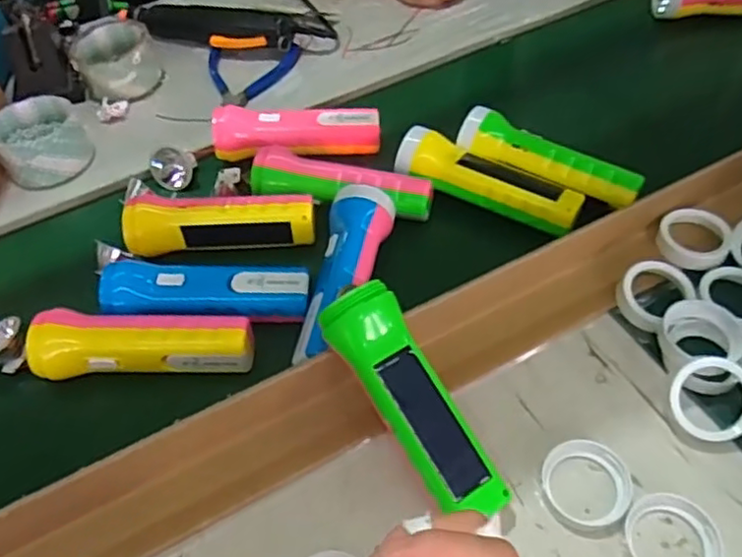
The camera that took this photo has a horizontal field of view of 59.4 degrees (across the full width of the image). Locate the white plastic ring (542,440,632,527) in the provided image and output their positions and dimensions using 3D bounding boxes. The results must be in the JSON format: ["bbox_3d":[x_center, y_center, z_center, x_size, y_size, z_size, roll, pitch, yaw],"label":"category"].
[{"bbox_3d":[0.135,0.128,0.410,0.053,0.011,0.050,-2,52,2],"label":"white plastic ring"}]

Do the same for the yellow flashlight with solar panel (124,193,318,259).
[{"bbox_3d":[-0.127,-0.046,0.553,0.153,0.045,0.038,-4,52,1],"label":"yellow flashlight with solar panel"}]

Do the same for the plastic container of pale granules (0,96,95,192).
[{"bbox_3d":[-0.325,-0.134,0.643,0.079,0.052,0.085,-32,57,-18],"label":"plastic container of pale granules"}]

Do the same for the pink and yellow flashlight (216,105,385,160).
[{"bbox_3d":[-0.071,-0.140,0.626,0.160,0.046,0.041,-4,52,1],"label":"pink and yellow flashlight"}]

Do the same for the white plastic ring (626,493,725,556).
[{"bbox_3d":[0.178,0.154,0.382,0.050,0.012,0.054,-2,52,2],"label":"white plastic ring"}]

